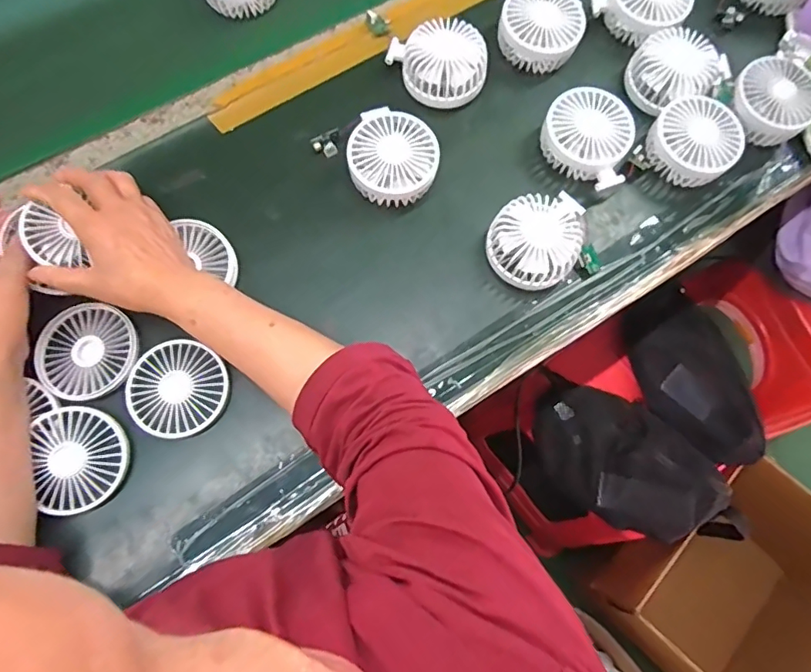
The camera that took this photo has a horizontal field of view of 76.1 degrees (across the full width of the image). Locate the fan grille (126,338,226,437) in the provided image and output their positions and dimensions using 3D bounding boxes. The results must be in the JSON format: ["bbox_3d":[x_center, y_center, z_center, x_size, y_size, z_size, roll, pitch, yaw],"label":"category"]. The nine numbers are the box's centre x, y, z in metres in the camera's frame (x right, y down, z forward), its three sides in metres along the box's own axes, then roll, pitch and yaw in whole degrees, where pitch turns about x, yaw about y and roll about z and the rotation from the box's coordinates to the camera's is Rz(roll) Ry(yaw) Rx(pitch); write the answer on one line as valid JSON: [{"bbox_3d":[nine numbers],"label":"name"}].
[{"bbox_3d":[-0.207,0.047,0.463,0.083,0.006,0.080,35,75,7],"label":"fan grille"}]

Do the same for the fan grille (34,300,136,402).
[{"bbox_3d":[-0.288,0.015,0.472,0.085,0.019,0.085,0,73,-1],"label":"fan grille"}]

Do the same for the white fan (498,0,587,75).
[{"bbox_3d":[0.148,-0.336,0.569,0.087,0.044,0.077,26,74,5],"label":"white fan"}]

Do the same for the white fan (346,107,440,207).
[{"bbox_3d":[-0.012,-0.179,0.521,0.089,0.041,0.095,8,73,0],"label":"white fan"}]

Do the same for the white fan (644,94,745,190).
[{"bbox_3d":[0.298,-0.201,0.539,0.079,0.044,0.089,-37,79,-12],"label":"white fan"}]

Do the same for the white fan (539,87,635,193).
[{"bbox_3d":[0.190,-0.205,0.540,0.092,0.046,0.084,28,74,5],"label":"white fan"}]

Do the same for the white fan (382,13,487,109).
[{"bbox_3d":[0.033,-0.288,0.548,0.105,0.043,0.080,7,73,-1],"label":"white fan"}]

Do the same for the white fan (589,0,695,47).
[{"bbox_3d":[0.264,-0.372,0.578,0.098,0.044,0.076,38,76,9],"label":"white fan"}]

